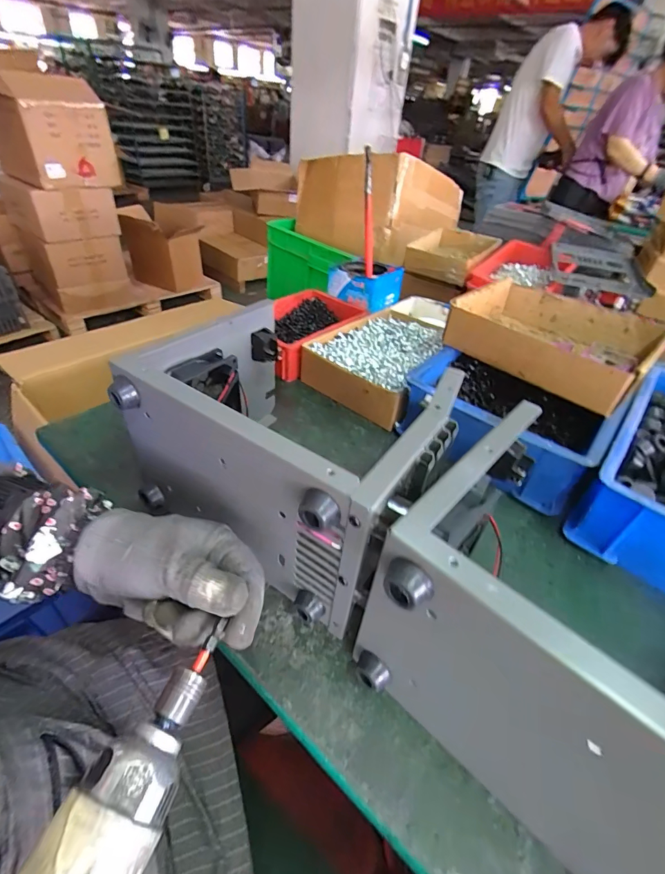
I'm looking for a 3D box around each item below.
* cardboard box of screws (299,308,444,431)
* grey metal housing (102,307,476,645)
[{"bbox_3d":[0.079,-0.113,0.588,0.155,0.057,0.223,29,44,26],"label":"cardboard box of screws"},{"bbox_3d":[-0.037,0.004,0.351,0.234,0.165,0.184,26,42,23],"label":"grey metal housing"}]

